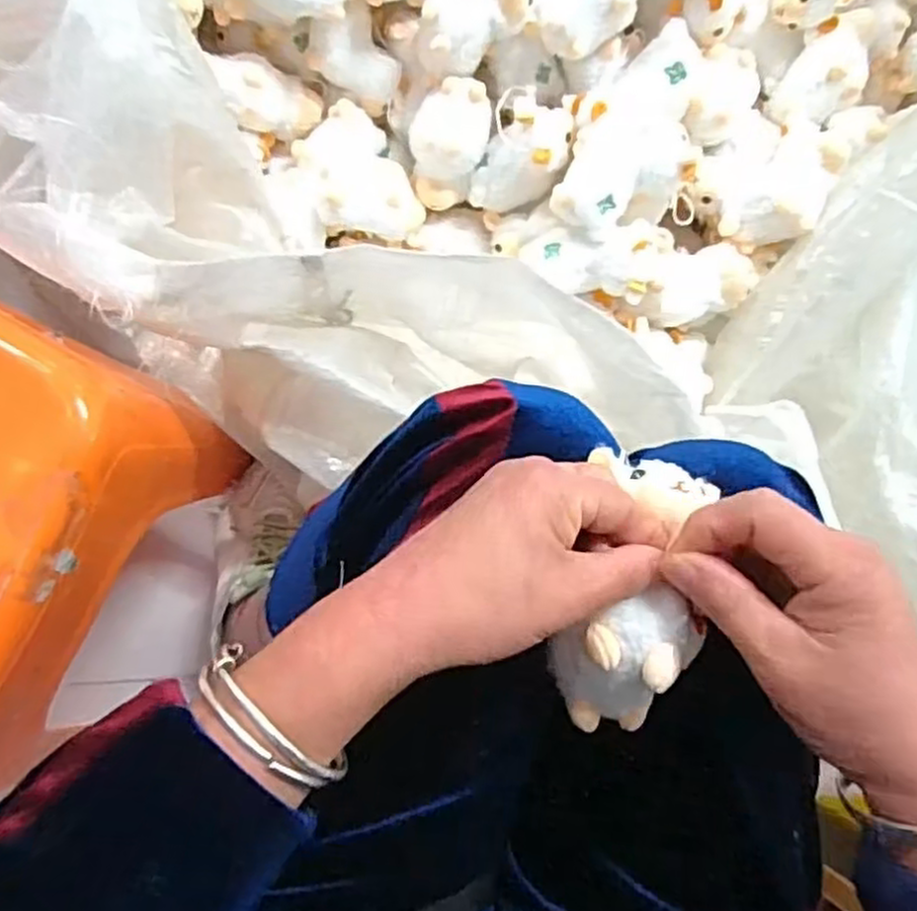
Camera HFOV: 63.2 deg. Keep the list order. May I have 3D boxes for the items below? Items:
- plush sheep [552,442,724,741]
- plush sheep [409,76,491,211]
[{"bbox_3d":[0.082,0.066,0.343,0.055,0.051,0.128,14,87,-6],"label":"plush sheep"},{"bbox_3d":[-0.011,-0.307,0.740,0.075,0.066,0.121,4,112,-6],"label":"plush sheep"}]

